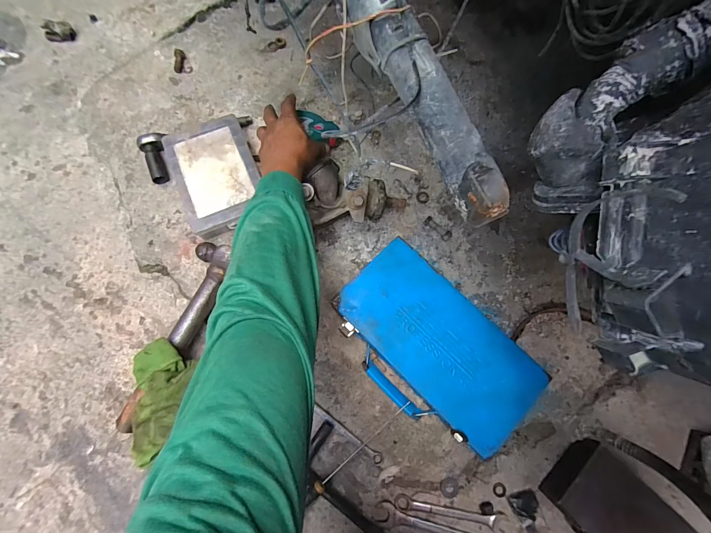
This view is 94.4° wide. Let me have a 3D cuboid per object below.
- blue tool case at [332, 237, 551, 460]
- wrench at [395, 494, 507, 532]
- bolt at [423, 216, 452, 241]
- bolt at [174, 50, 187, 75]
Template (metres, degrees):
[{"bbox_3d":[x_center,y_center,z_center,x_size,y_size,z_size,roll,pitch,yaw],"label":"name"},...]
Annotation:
[{"bbox_3d":[0.110,0.122,0.499,0.178,0.067,0.292,-44,79,-11],"label":"blue tool case"},{"bbox_3d":[0.139,0.359,0.480,0.157,0.007,0.024,11,75,3],"label":"wrench"},{"bbox_3d":[0.143,-0.066,0.566,0.052,0.010,0.021,41,77,12],"label":"bolt"},{"bbox_3d":[-0.357,-0.415,0.665,0.017,0.016,0.049,5,86,2],"label":"bolt"}]

